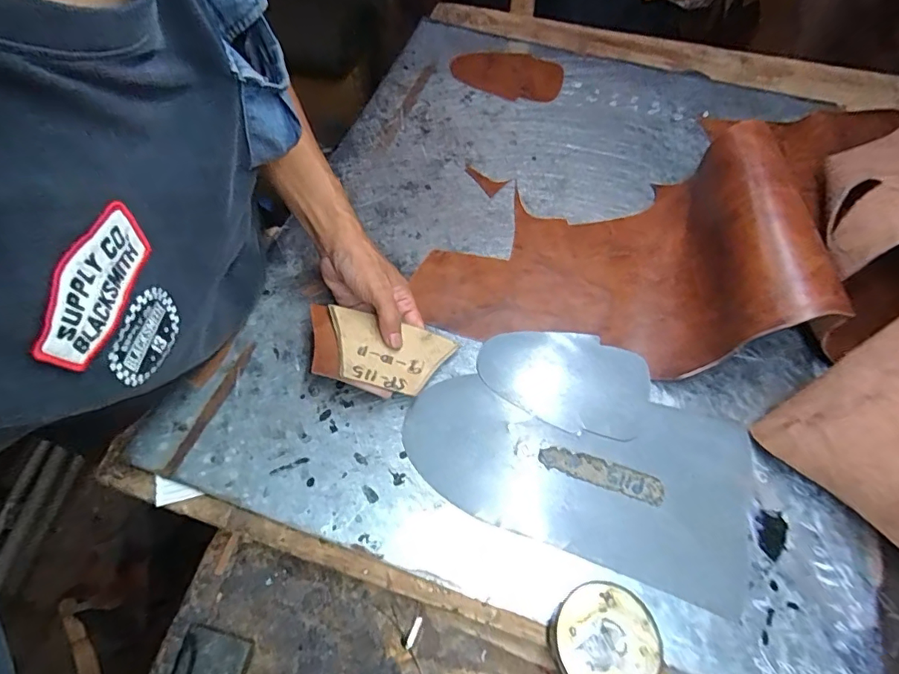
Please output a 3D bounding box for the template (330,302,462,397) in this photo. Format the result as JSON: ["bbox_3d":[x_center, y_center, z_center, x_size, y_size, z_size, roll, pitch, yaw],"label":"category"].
[{"bbox_3d":[-0.059,0.016,0.466,0.119,0.005,0.072,16,58,-9],"label":"template"}]

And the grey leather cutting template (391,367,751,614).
[{"bbox_3d":[0.112,0.110,0.449,0.300,0.004,0.155,18,62,10],"label":"grey leather cutting template"}]

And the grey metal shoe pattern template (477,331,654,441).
[{"bbox_3d":[0.112,0.038,0.487,0.165,0.004,0.101,16,61,13],"label":"grey metal shoe pattern template"}]

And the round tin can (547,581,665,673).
[{"bbox_3d":[0.114,0.228,0.368,0.076,0.031,0.073,-2,58,3],"label":"round tin can"}]

